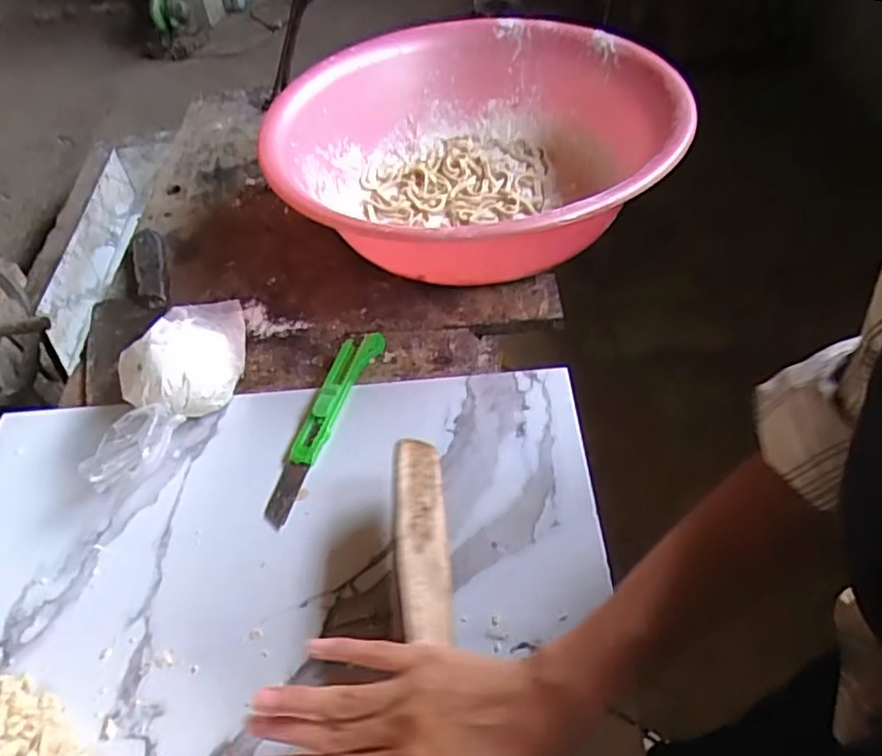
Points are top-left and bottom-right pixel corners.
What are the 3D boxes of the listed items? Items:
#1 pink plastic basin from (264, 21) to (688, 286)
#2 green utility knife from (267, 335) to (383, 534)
[{"bbox_3d":[0.036,-0.243,0.701,0.406,0.115,0.413,-3,49,3],"label":"pink plastic basin"},{"bbox_3d":[-0.094,0.030,0.545,0.033,0.017,0.198,9,51,13],"label":"green utility knife"}]

